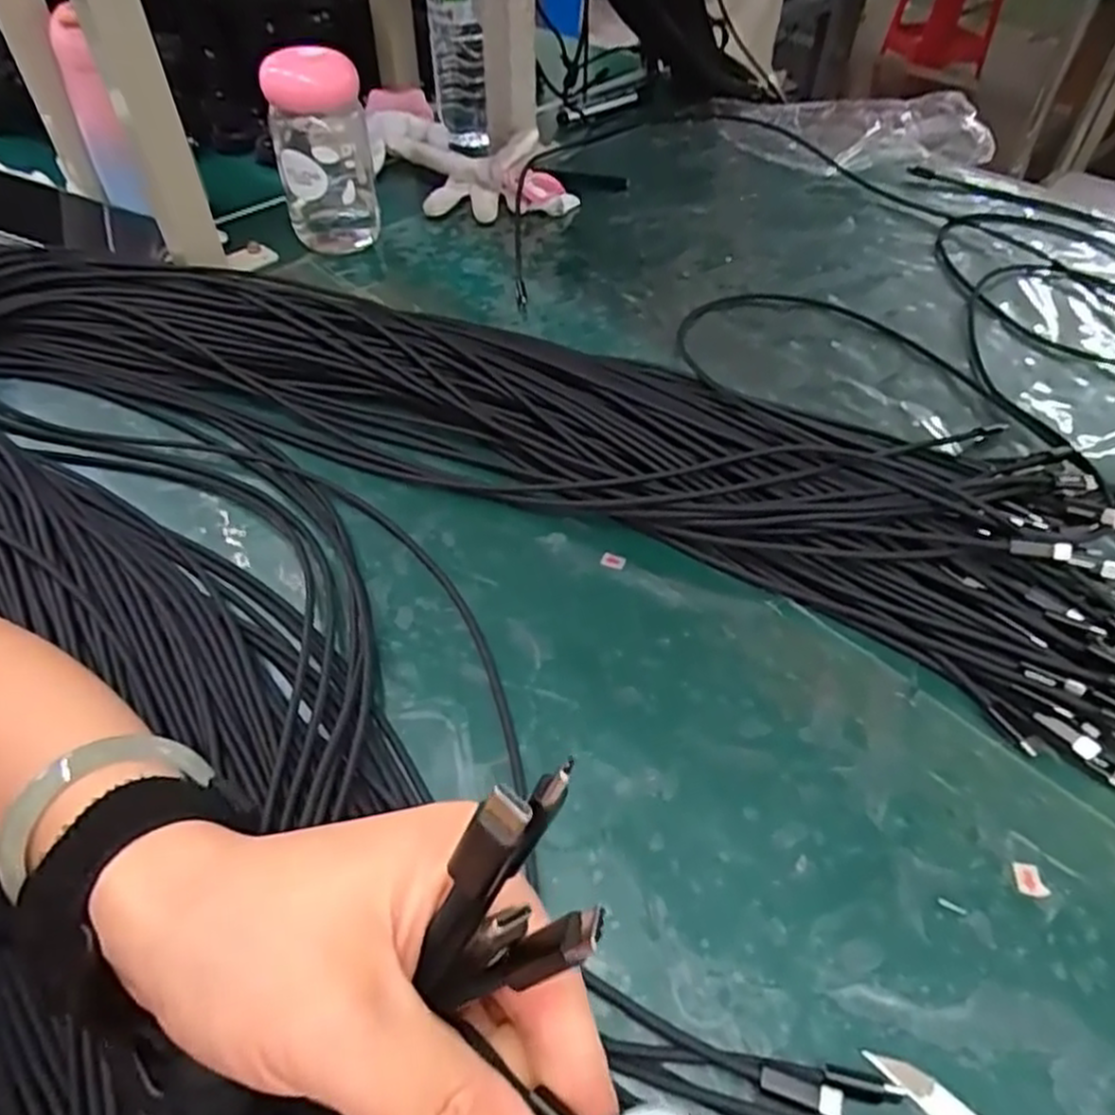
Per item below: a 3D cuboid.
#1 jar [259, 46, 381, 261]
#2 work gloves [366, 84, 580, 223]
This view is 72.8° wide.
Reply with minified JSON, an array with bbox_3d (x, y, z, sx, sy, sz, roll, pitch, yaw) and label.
[{"bbox_3d":[-0.178,-0.302,0.576,0.070,0.134,0.058,-7,48,-9],"label":"jar"},{"bbox_3d":[-0.099,-0.370,0.693,0.117,0.044,0.237,-24,53,-23],"label":"work gloves"}]

